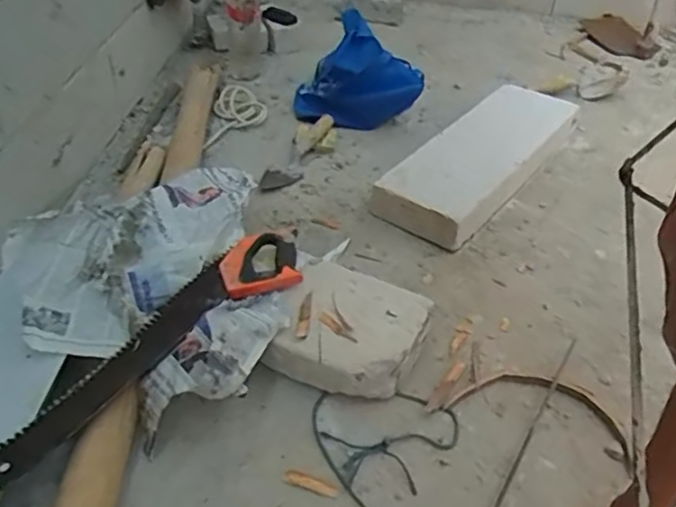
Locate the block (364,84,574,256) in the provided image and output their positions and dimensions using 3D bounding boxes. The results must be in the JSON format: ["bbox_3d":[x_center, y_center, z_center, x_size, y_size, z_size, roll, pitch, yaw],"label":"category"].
[{"bbox_3d":[0.310,-0.206,1.398,0.199,0.096,0.600,30,48,27],"label":"block"}]

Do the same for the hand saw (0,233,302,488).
[{"bbox_3d":[-0.263,0.115,0.913,0.126,0.038,0.529,28,49,35],"label":"hand saw"}]

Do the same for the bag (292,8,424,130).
[{"bbox_3d":[0.024,-0.432,1.574,0.261,0.179,0.269,-17,45,-21],"label":"bag"}]

